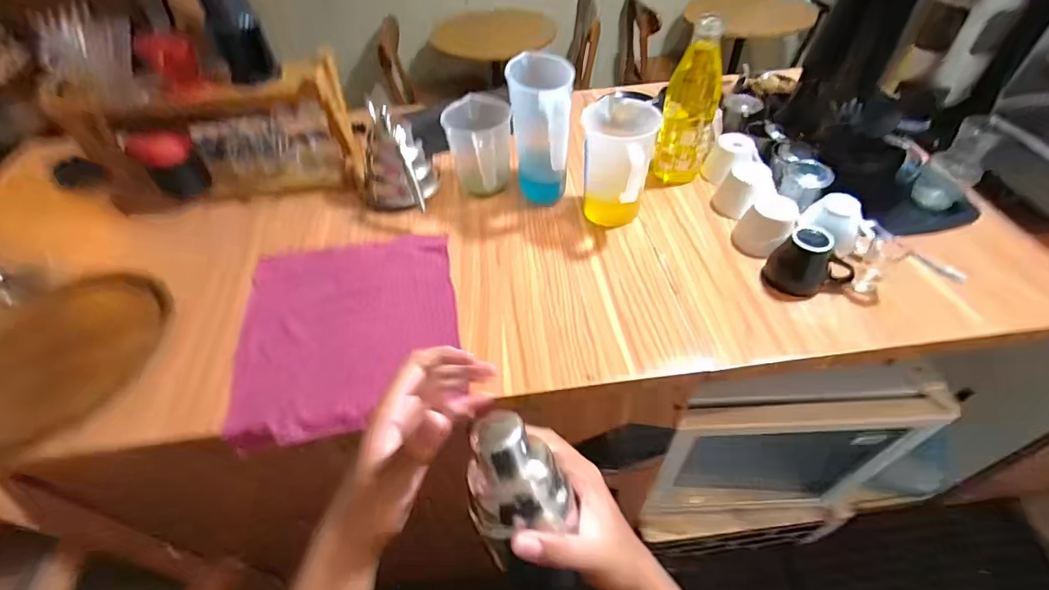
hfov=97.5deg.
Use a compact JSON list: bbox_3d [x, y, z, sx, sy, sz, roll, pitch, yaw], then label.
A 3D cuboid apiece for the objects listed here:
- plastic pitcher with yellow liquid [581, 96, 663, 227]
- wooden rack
[{"bbox_3d":[0.141,-0.197,0.737,0.104,0.171,0.134,5,49,6],"label":"plastic pitcher with yellow liquid"},{"bbox_3d":[-0.546,-0.306,0.842,0.455,0.197,0.194,-7,49,-4],"label":"wooden rack"}]

